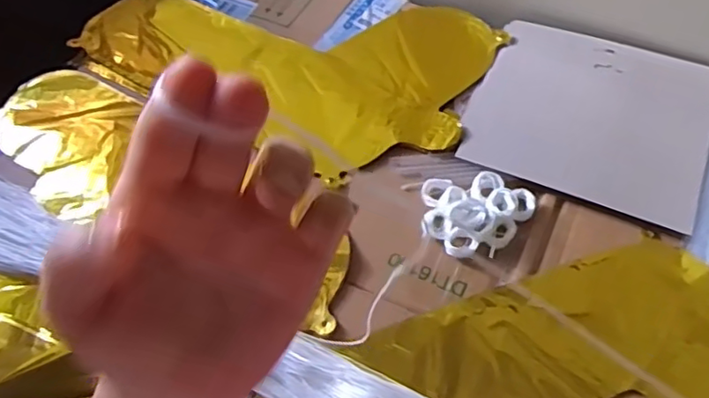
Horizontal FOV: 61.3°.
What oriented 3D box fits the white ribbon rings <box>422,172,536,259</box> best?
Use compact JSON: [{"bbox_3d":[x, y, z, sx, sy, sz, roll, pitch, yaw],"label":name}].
[{"bbox_3d":[0.100,0.010,0.479,0.087,0.021,0.071,2,58,4],"label":"white ribbon rings"}]

